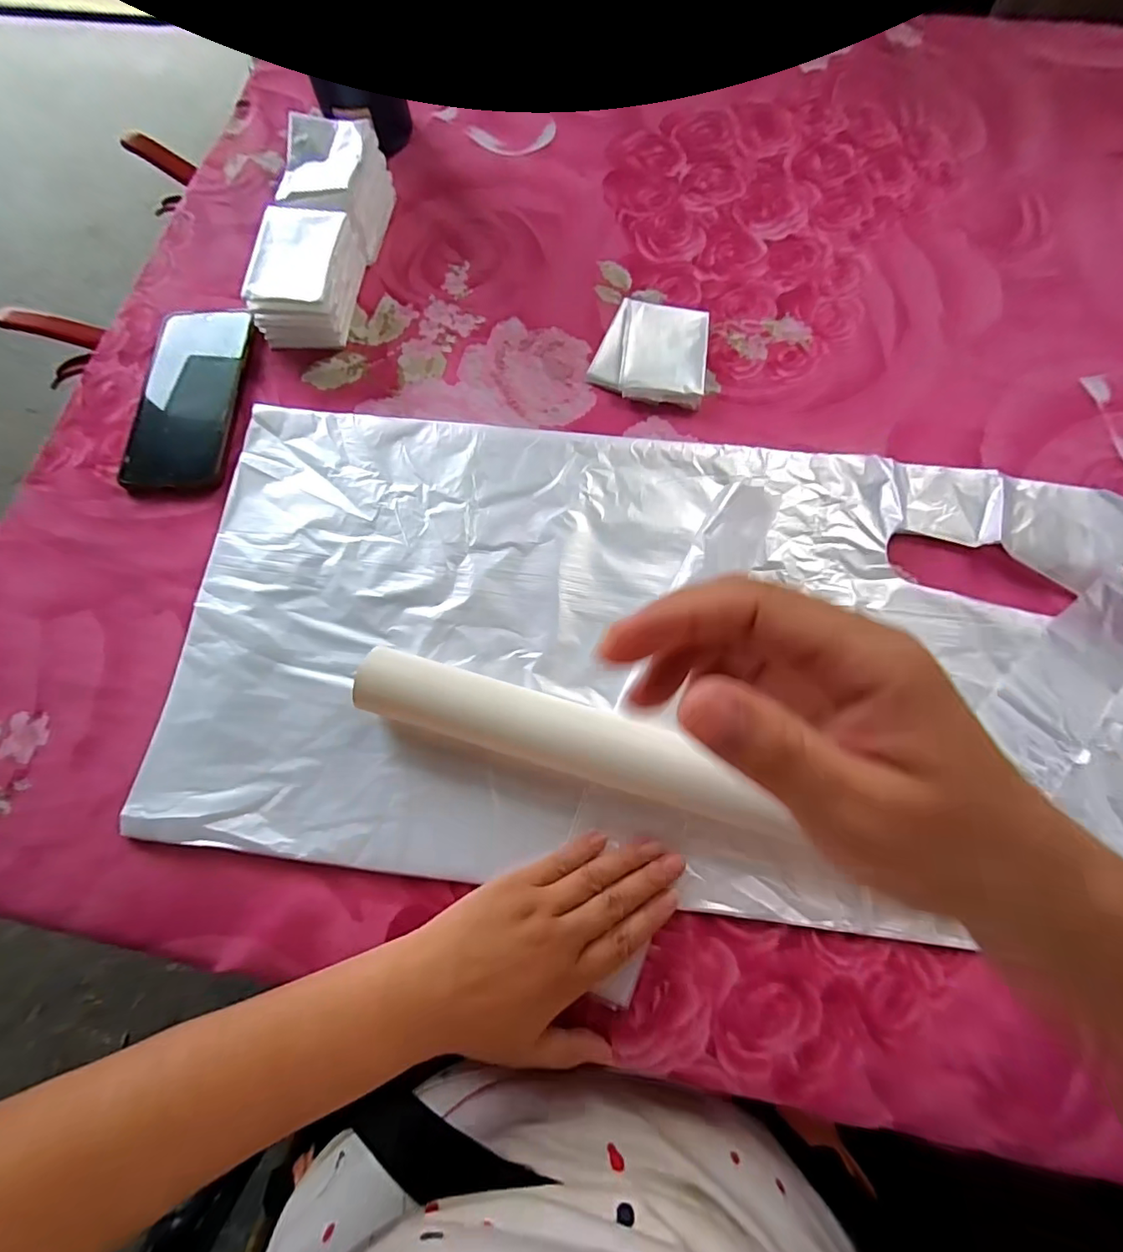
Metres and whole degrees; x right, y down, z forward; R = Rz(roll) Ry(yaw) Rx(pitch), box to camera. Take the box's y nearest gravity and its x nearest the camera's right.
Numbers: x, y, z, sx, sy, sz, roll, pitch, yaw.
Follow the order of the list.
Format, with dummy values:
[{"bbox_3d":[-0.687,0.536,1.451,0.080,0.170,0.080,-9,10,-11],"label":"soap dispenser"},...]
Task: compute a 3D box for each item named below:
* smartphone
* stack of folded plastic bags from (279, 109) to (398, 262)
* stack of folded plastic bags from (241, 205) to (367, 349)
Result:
[{"bbox_3d":[-0.289,-0.181,0.421,0.077,0.012,0.159,1,72,3],"label":"smartphone"},{"bbox_3d":[-0.187,-0.361,0.451,0.071,0.058,0.098,1,72,2],"label":"stack of folded plastic bags"},{"bbox_3d":[-0.200,-0.271,0.421,0.071,0.055,0.092,6,73,4],"label":"stack of folded plastic bags"}]

